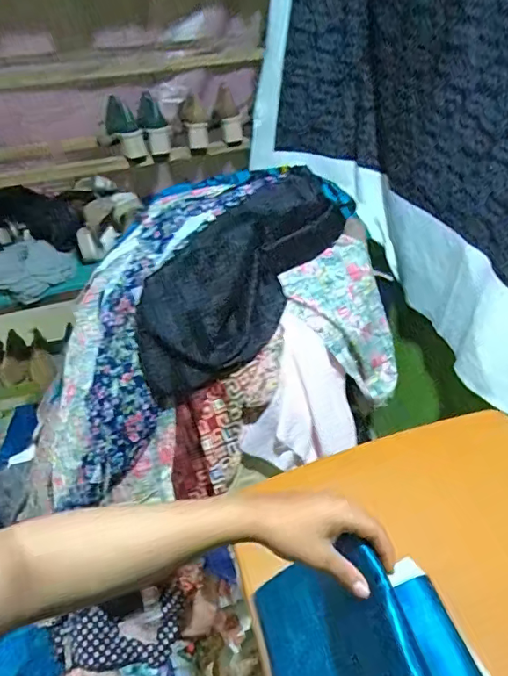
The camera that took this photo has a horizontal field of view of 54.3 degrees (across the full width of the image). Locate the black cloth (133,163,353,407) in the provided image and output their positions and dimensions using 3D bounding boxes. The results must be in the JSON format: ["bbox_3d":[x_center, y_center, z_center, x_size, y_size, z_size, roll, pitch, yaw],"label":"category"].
[{"bbox_3d":[-0.007,-0.124,0.896,0.169,0.151,0.533,28,68,29],"label":"black cloth"}]

